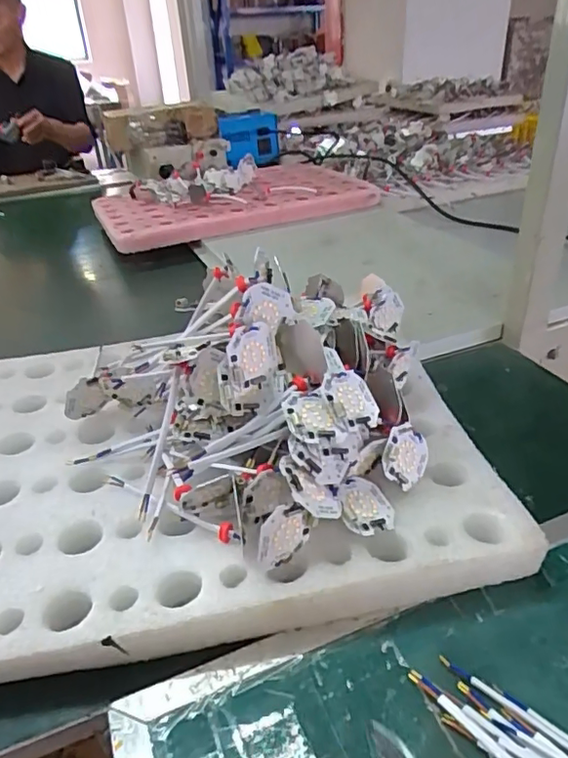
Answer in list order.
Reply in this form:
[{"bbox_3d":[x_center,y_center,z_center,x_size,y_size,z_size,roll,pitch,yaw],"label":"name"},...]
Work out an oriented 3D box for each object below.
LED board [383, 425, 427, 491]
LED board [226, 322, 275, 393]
[{"bbox_3d":[0.092,0.059,0.417,0.006,0.048,0.046,-7,53,48],"label":"LED board"},{"bbox_3d":[-0.023,-0.016,0.397,0.005,0.043,0.043,10,28,45],"label":"LED board"}]

